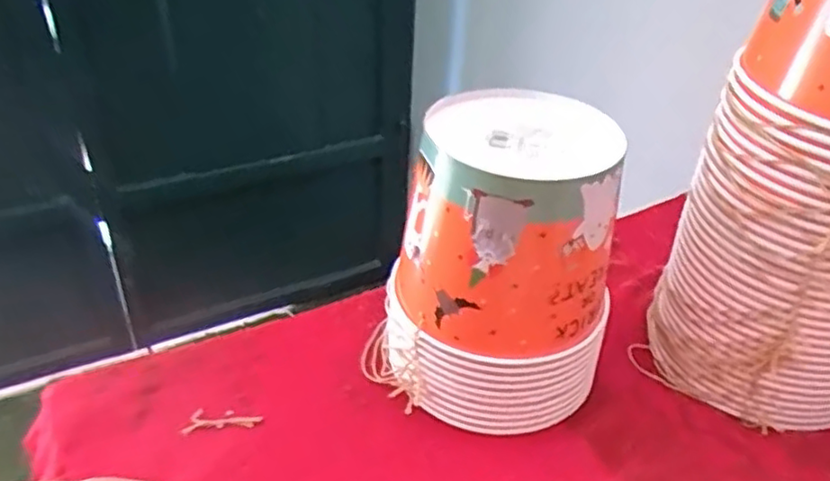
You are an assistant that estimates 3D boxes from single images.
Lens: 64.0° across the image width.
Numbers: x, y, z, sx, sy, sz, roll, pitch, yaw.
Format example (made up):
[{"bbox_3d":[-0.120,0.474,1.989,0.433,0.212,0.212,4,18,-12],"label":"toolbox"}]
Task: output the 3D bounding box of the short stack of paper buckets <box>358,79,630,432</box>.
[{"bbox_3d":[0.055,0.015,0.488,0.171,0.203,0.138,8,35,11],"label":"short stack of paper buckets"}]

